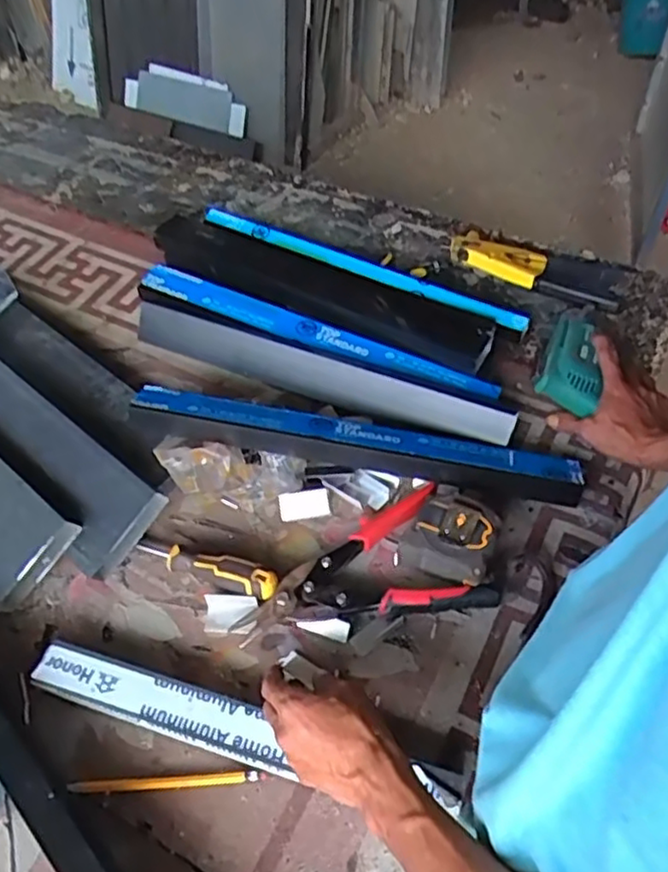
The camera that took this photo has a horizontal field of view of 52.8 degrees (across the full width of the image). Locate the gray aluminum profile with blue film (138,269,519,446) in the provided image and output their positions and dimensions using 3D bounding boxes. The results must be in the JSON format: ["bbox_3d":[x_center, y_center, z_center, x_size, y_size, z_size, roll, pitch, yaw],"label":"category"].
[{"bbox_3d":[-0.022,-0.096,0.783,0.472,0.048,0.098,18,55,15],"label":"gray aluminum profile with blue film"}]

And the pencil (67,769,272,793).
[{"bbox_3d":[-0.130,0.274,0.534,0.154,0.008,0.011,-3,52,0],"label":"pencil"}]

